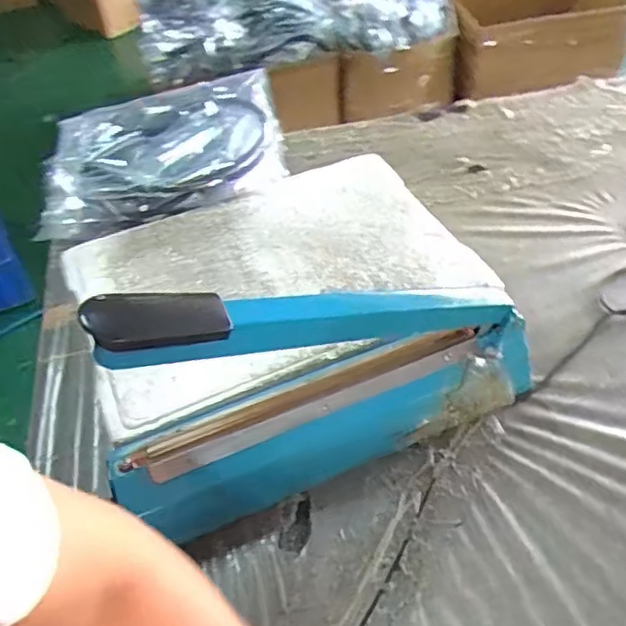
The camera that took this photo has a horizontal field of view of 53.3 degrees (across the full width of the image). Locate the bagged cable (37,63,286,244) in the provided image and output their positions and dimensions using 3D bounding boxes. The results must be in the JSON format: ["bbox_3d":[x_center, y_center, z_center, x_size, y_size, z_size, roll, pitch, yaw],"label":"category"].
[{"bbox_3d":[-0.188,-0.207,0.795,0.307,0.060,0.228,-13,48,-6],"label":"bagged cable"}]

